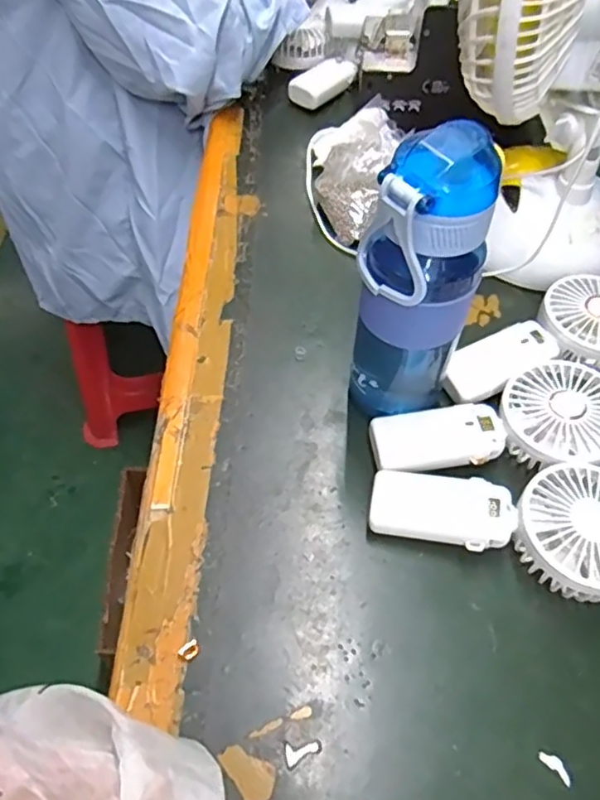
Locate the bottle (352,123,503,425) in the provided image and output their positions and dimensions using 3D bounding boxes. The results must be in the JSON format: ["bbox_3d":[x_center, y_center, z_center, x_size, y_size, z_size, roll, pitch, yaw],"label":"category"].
[{"bbox_3d":[0.076,-0.063,0.418,0.068,0.223,0.063,13,56,5],"label":"bottle"}]

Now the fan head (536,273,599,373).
[{"bbox_3d":[0.245,-0.064,0.523,0.085,0.032,0.094,30,59,16],"label":"fan head"}]

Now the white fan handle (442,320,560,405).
[{"bbox_3d":[0.158,-0.032,0.500,0.102,0.020,0.045,-28,62,-21],"label":"white fan handle"}]

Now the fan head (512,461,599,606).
[{"bbox_3d":[0.189,0.091,0.422,0.087,0.044,0.087,17,56,11],"label":"fan head"}]

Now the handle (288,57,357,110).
[{"bbox_3d":[0.032,-0.397,0.772,0.045,0.022,0.103,34,60,18],"label":"handle"}]

